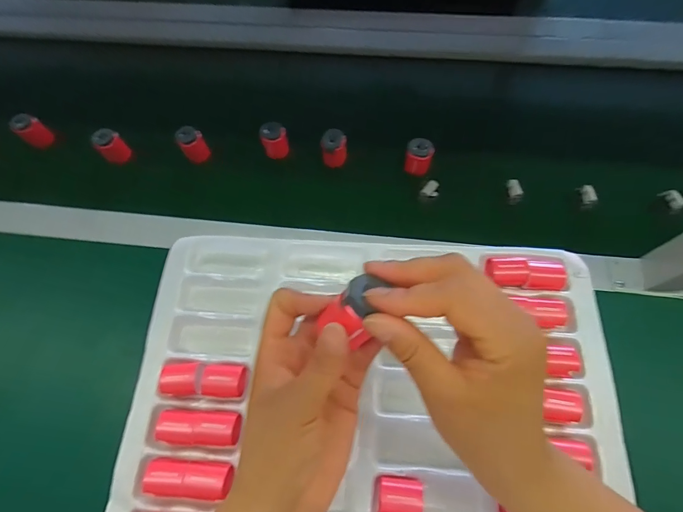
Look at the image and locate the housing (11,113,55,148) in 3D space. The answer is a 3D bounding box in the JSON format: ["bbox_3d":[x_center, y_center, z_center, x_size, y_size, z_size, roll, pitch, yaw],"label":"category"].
[{"bbox_3d":[-0.425,-0.172,0.528,0.036,0.037,0.031,34,73,14],"label":"housing"}]

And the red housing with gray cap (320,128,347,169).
[{"bbox_3d":[-0.009,-0.135,0.489,0.031,0.048,0.024,-4,68,1],"label":"red housing with gray cap"}]

